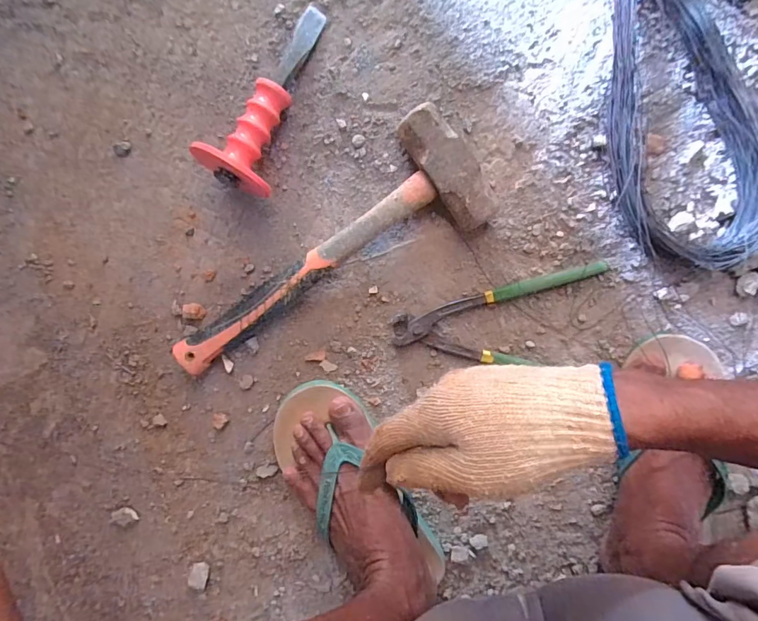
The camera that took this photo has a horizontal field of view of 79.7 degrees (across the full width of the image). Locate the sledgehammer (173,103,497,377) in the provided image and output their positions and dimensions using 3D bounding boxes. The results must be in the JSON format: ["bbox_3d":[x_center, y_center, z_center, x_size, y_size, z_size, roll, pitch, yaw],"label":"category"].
[{"bbox_3d":[-0.055,-0.046,0.439,0.343,0.044,0.119,-35,97,5],"label":"sledgehammer"}]

